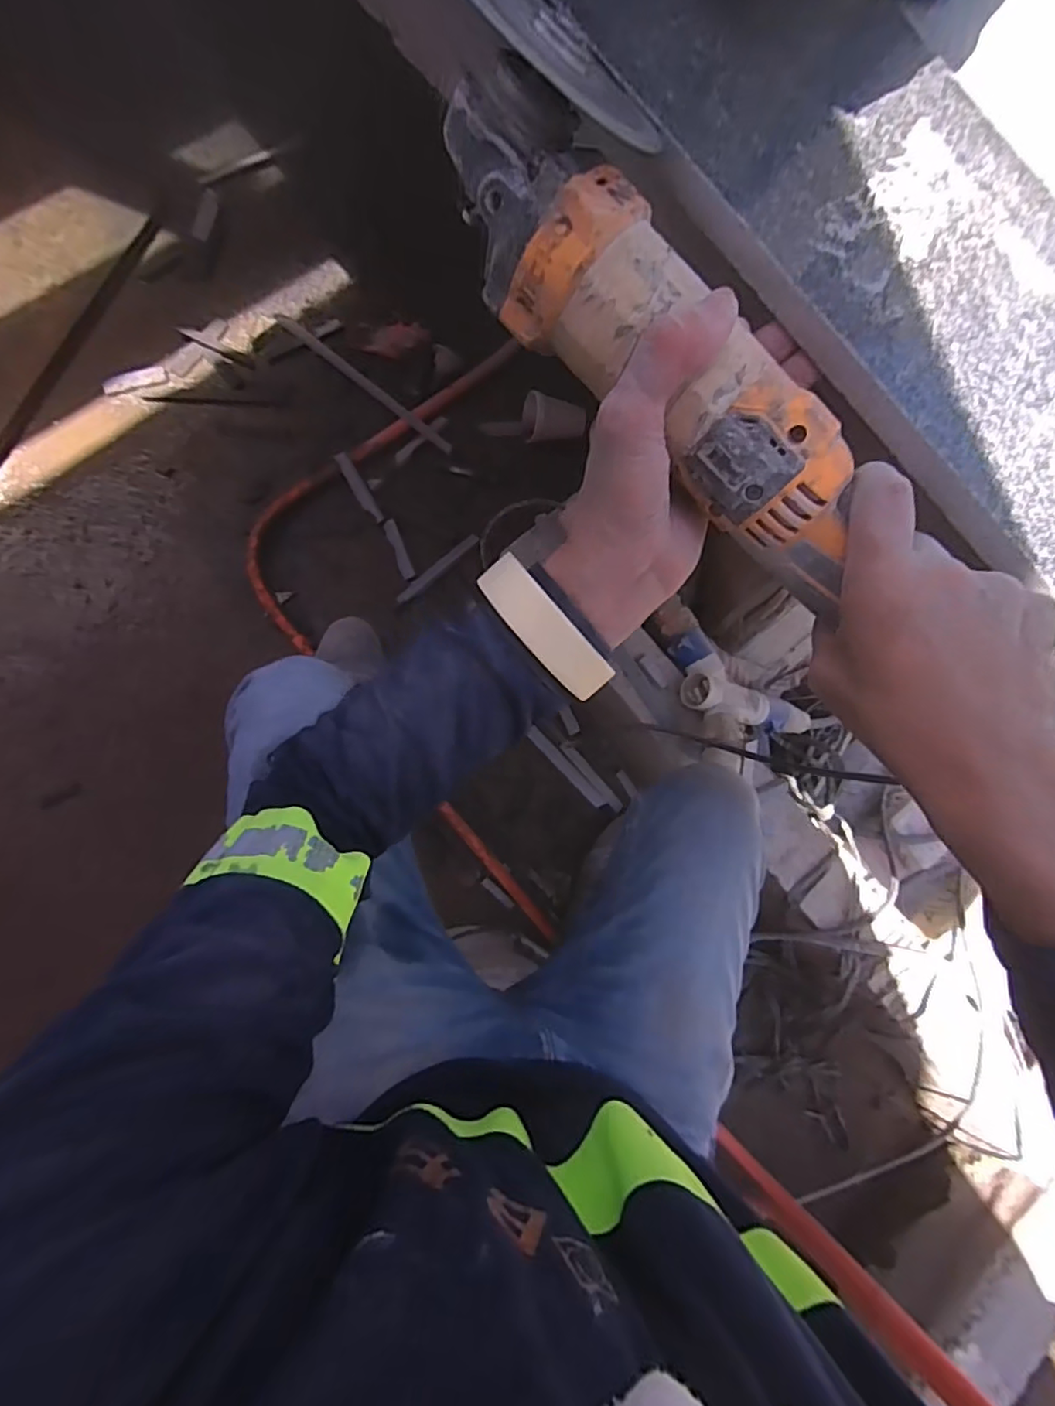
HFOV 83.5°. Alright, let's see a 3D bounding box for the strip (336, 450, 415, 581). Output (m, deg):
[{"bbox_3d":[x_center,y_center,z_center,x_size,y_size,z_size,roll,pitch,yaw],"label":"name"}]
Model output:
[{"bbox_3d":[-0.245,-0.307,0.976,0.033,0.009,0.216,-34,109,-9],"label":"strip"}]

